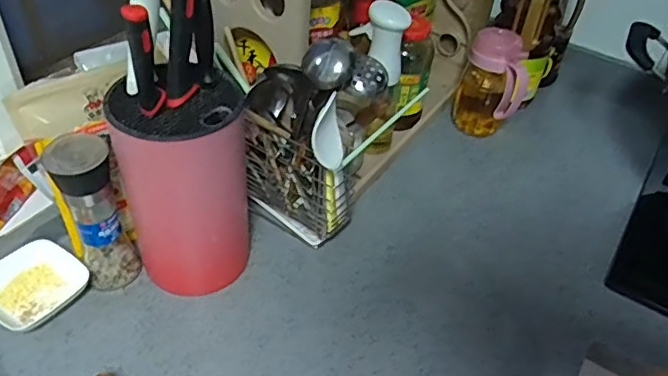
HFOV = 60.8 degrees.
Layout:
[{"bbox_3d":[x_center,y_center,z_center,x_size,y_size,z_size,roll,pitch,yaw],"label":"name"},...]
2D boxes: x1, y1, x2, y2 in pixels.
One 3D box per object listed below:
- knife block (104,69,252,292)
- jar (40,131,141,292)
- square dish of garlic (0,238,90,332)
[{"bbox_3d":[-0.154,0.008,0.607,0.124,0.227,0.095,-10,45,-15],"label":"knife block"},{"bbox_3d":[-0.253,0.032,0.610,0.056,0.181,0.059,3,43,-3],"label":"jar"},{"bbox_3d":[-0.336,0.107,0.633,0.093,0.028,0.101,27,47,22],"label":"square dish of garlic"}]

